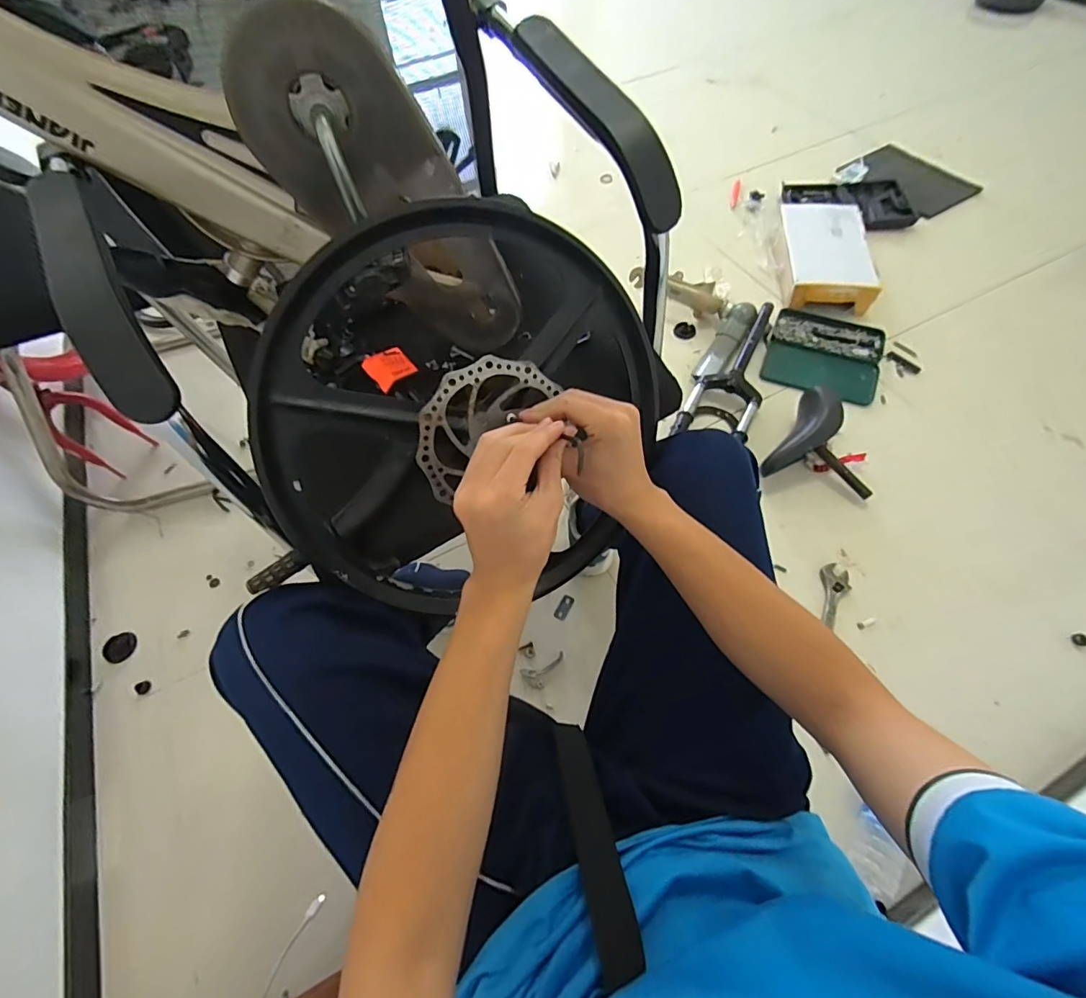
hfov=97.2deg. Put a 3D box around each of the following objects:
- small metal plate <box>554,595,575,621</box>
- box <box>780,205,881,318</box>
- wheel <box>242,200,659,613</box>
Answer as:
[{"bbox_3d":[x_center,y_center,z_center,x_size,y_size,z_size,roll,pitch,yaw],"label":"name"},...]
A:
[{"bbox_3d":[0.041,0.206,0.907,0.026,0.004,0.048,21,69,28],"label":"small metal plate"},{"bbox_3d":[0.769,-0.666,1.305,0.203,0.104,0.361,7,62,6],"label":"box"},{"bbox_3d":[-0.072,-0.078,0.474,0.395,0.362,0.082,-56,26,2],"label":"wheel"}]

